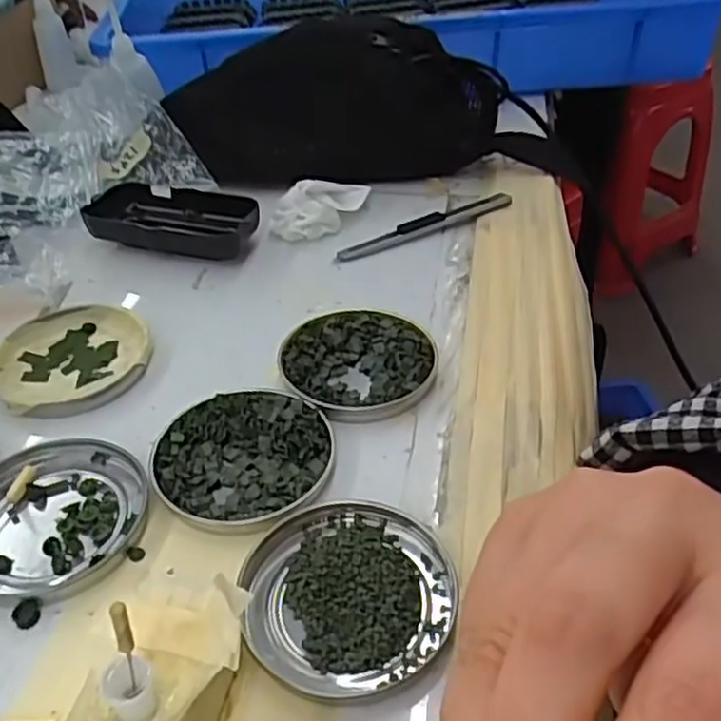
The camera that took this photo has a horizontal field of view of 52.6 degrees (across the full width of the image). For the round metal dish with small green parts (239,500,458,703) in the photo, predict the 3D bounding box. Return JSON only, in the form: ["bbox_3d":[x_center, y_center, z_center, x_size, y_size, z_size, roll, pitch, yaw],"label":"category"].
[{"bbox_3d":[-0.004,0.086,0.272,0.078,0.007,0.073,-2,40,1],"label":"round metal dish with small green parts"}]

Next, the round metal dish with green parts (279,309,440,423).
[{"bbox_3d":[-0.001,0.001,0.372,0.076,0.011,0.077,-2,40,1],"label":"round metal dish with green parts"}]

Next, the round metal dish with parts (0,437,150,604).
[{"bbox_3d":[-0.129,0.064,0.304,0.074,0.010,0.077,-2,40,0],"label":"round metal dish with parts"}]

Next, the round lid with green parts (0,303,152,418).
[{"bbox_3d":[-0.152,-0.002,0.381,0.081,0.009,0.077,-2,40,1],"label":"round lid with green parts"}]

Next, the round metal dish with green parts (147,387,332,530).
[{"bbox_3d":[-0.052,0.042,0.324,0.077,0.009,0.075,-11,40,-9],"label":"round metal dish with green parts"}]

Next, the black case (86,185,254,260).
[{"bbox_3d":[-0.123,-0.088,0.473,0.114,0.027,0.054,10,41,14],"label":"black case"}]

